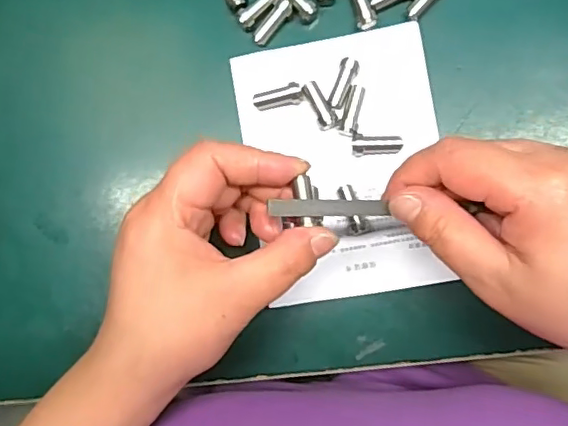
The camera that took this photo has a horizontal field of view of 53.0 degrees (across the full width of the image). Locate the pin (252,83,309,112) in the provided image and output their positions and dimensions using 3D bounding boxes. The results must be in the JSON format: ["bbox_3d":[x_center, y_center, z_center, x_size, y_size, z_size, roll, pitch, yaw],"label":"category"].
[{"bbox_3d":[-0.001,-0.062,0.310,0.031,0.009,0.009,-15,87,4],"label":"pin"}]

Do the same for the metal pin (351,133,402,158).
[{"bbox_3d":[0.049,-0.036,0.303,0.026,0.008,0.010,-2,88,5],"label":"metal pin"}]

